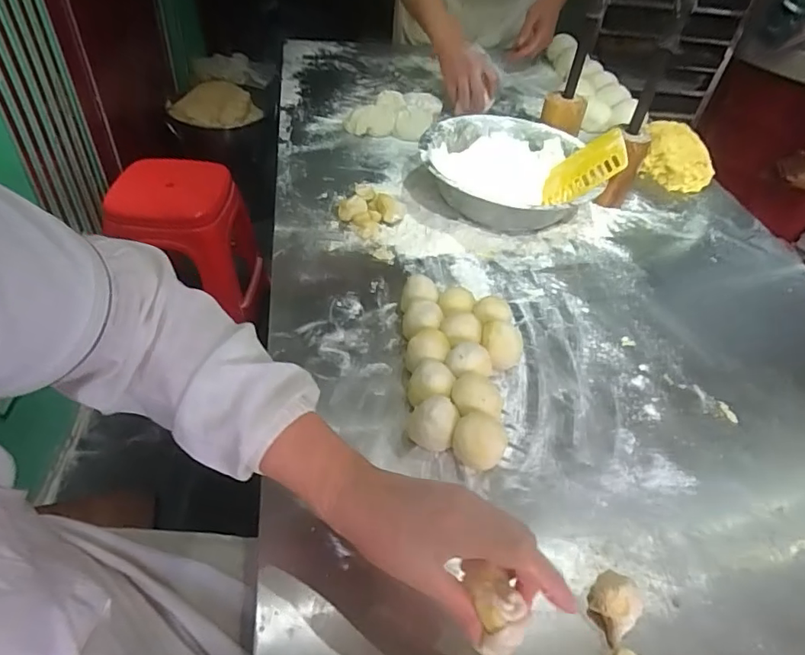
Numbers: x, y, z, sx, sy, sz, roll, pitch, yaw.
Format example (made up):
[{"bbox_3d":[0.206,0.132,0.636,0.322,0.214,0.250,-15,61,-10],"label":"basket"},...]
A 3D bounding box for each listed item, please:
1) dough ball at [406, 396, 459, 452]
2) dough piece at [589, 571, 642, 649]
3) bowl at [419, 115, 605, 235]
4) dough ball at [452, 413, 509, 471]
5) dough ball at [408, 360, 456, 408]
[{"bbox_3d":[0.029,0.091,0.507,0.045,0.046,0.039,14,46,7],"label":"dough ball"},{"bbox_3d":[0.167,0.221,0.415,0.034,0.038,0.036,-32,57,-31],"label":"dough piece"},{"bbox_3d":[0.154,-0.243,0.834,0.245,0.080,0.273,7,46,0],"label":"bowl"},{"bbox_3d":[0.074,0.109,0.500,0.047,0.050,0.044,3,46,-4],"label":"dough ball"},{"bbox_3d":[0.030,0.061,0.544,0.044,0.044,0.048,3,46,-4],"label":"dough ball"}]

